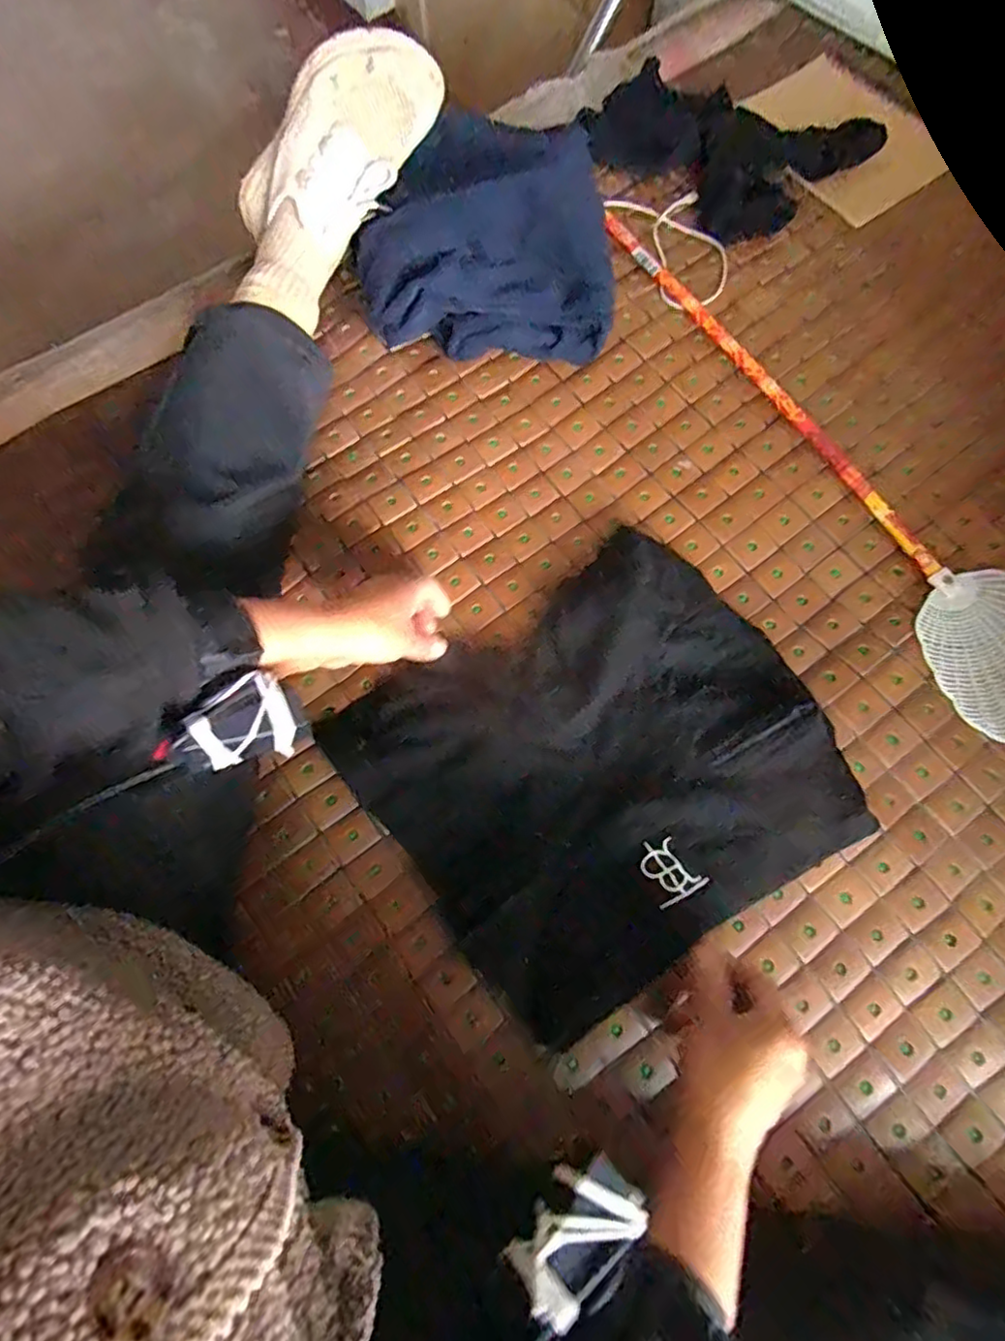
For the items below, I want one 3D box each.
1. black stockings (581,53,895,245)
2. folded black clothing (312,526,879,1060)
[{"bbox_3d":[0.227,-0.555,0.661,0.262,0.027,0.174,39,78,12],"label":"black stockings"},{"bbox_3d":[0.071,0.073,0.481,0.322,0.026,0.286,-31,75,-8],"label":"folded black clothing"}]

